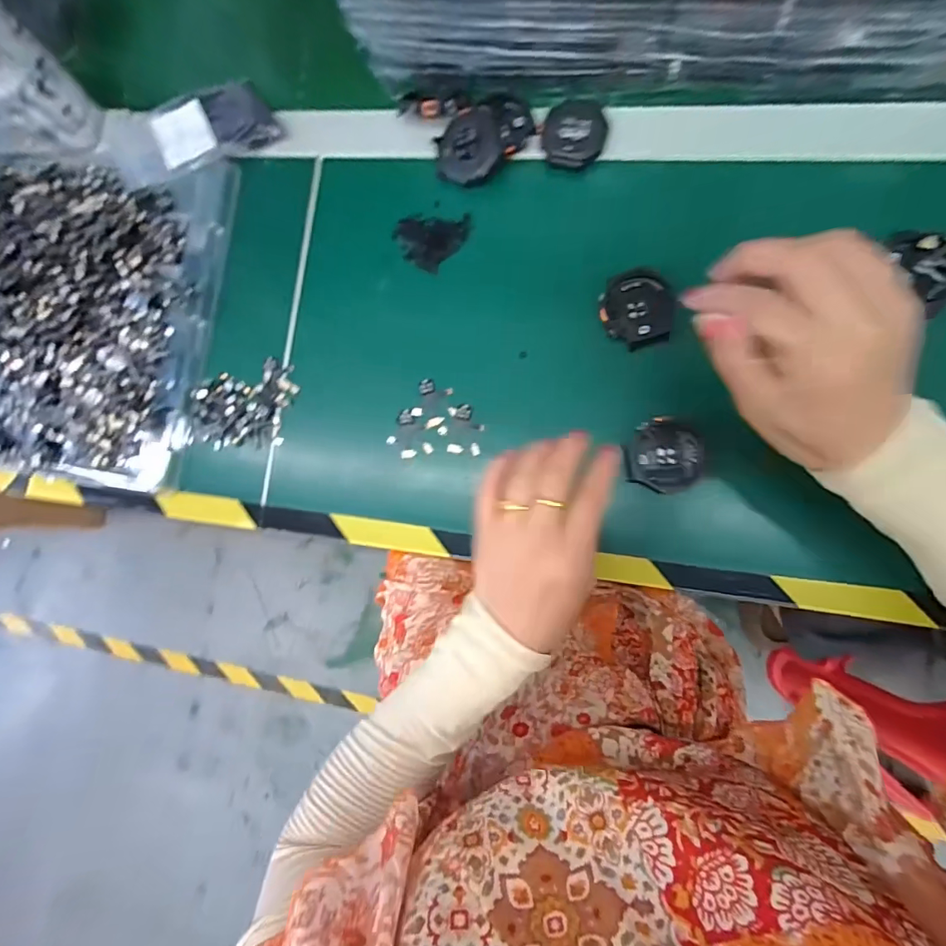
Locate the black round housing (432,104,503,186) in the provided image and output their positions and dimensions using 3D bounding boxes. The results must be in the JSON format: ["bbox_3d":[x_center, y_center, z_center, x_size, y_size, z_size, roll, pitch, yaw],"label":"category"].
[{"bbox_3d":[-0.004,-0.238,0.343,0.050,0.011,0.050,3,99,20],"label":"black round housing"}]

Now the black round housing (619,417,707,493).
[{"bbox_3d":[0.127,-0.012,0.309,0.049,0.012,0.047,-1,84,8],"label":"black round housing"}]

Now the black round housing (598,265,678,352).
[{"bbox_3d":[0.115,-0.113,0.321,0.052,0.013,0.050,-1,84,8],"label":"black round housing"}]

